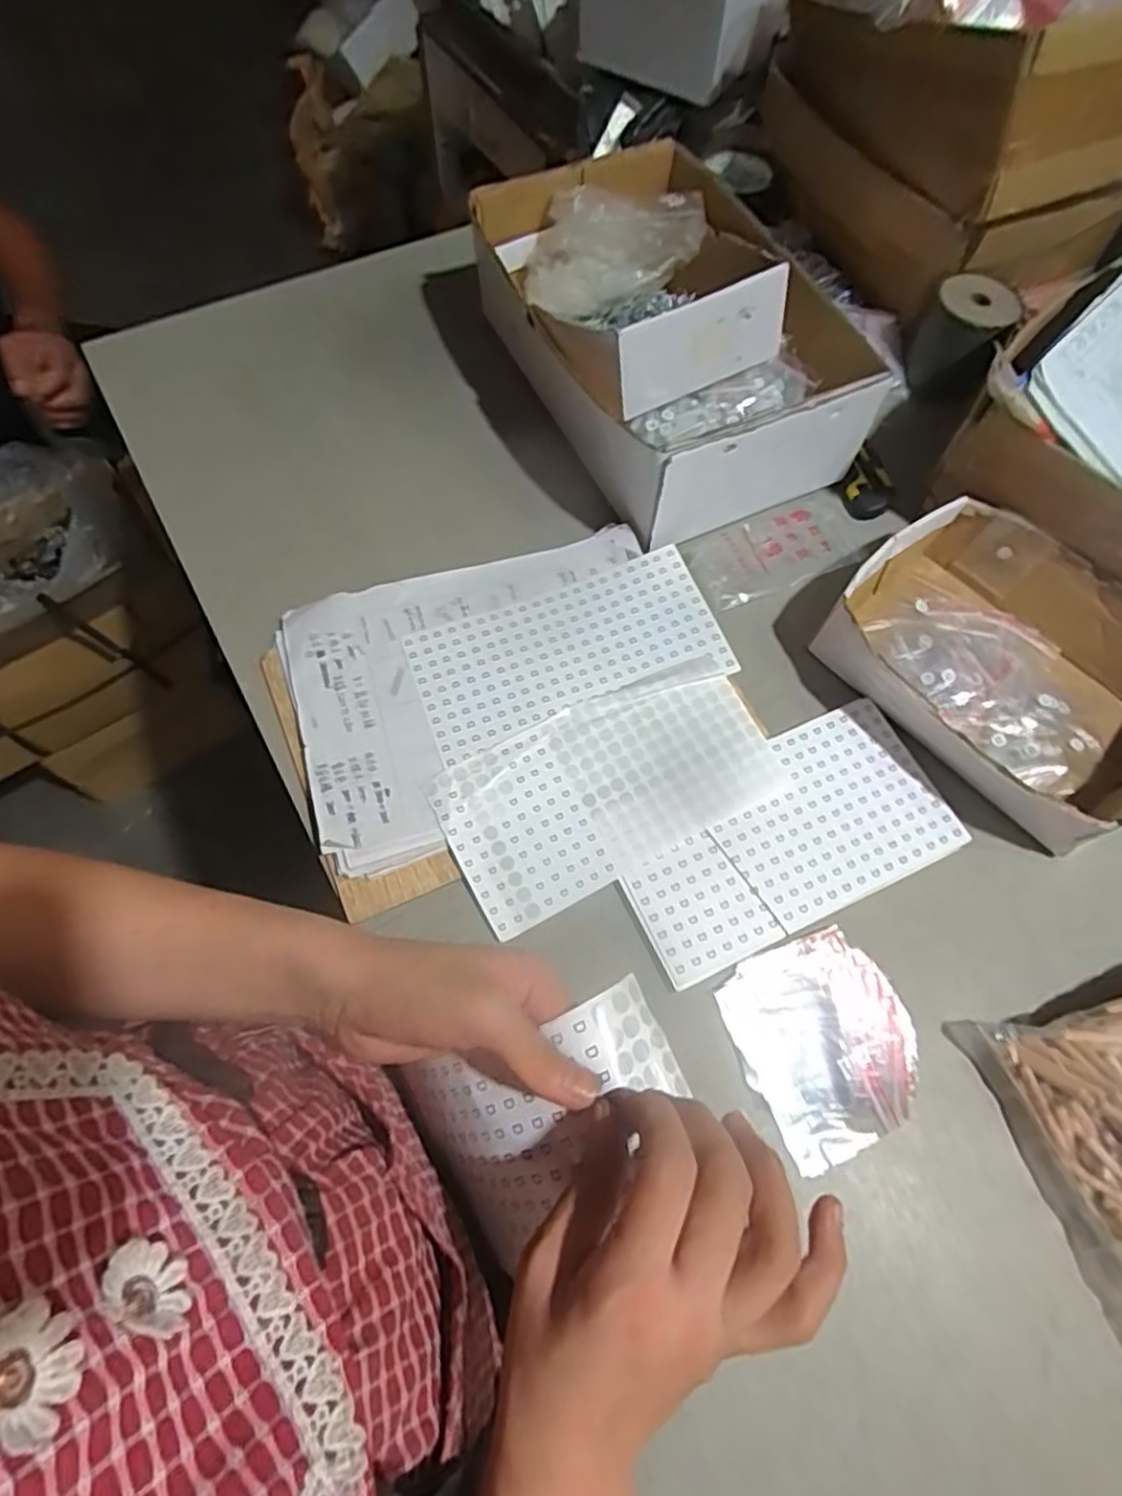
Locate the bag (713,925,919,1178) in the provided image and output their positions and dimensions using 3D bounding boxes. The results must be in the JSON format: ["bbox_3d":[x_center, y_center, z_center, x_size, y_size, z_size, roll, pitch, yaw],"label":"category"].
[{"bbox_3d":[0.165,0.180,0.437,0.106,0.012,0.118,-24,68,-12],"label":"bag"}]

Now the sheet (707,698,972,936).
[{"bbox_3d":[0.188,0.044,0.500,0.158,0.004,0.124,-22,70,-12],"label":"sheet"}]

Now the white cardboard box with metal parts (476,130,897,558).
[{"bbox_3d":[0.086,-0.360,0.602,0.241,0.116,0.348,-29,71,-13],"label":"white cardboard box with metal parts"}]

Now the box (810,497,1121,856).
[{"bbox_3d":[0.330,-0.060,0.525,0.243,0.060,0.200,42,70,16],"label":"box"}]

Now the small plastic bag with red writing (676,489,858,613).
[{"bbox_3d":[0.182,-0.170,0.596,0.148,0.013,0.076,-22,68,-11],"label":"small plastic bag with red writing"}]

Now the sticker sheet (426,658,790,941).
[{"bbox_3d":[0.033,0.025,0.496,0.227,0.007,0.122,-27,74,-9],"label":"sticker sheet"}]

